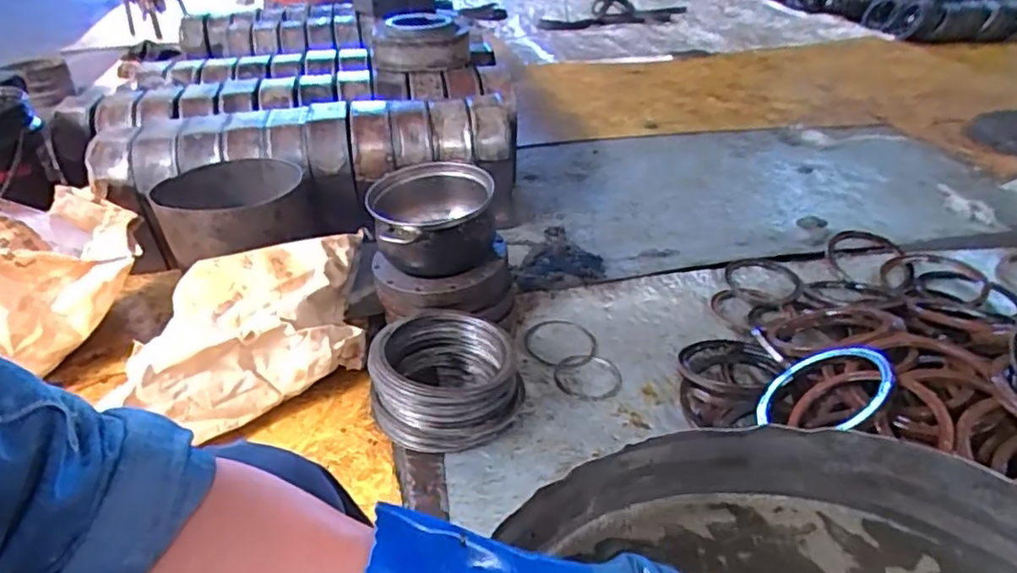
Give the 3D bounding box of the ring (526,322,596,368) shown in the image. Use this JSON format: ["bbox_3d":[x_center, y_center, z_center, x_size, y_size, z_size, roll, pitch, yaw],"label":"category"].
[{"bbox_3d":[0.103,0.112,1.226,0.144,0.008,0.138,0,41,0],"label":"ring"}]

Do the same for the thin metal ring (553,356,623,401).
[{"bbox_3d":[0.147,0.168,1.146,0.124,0.008,0.119,-1,39,1],"label":"thin metal ring"}]

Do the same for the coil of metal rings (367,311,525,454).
[{"bbox_3d":[-0.097,0.155,1.008,0.225,0.144,0.222,-1,34,0],"label":"coil of metal rings"}]

